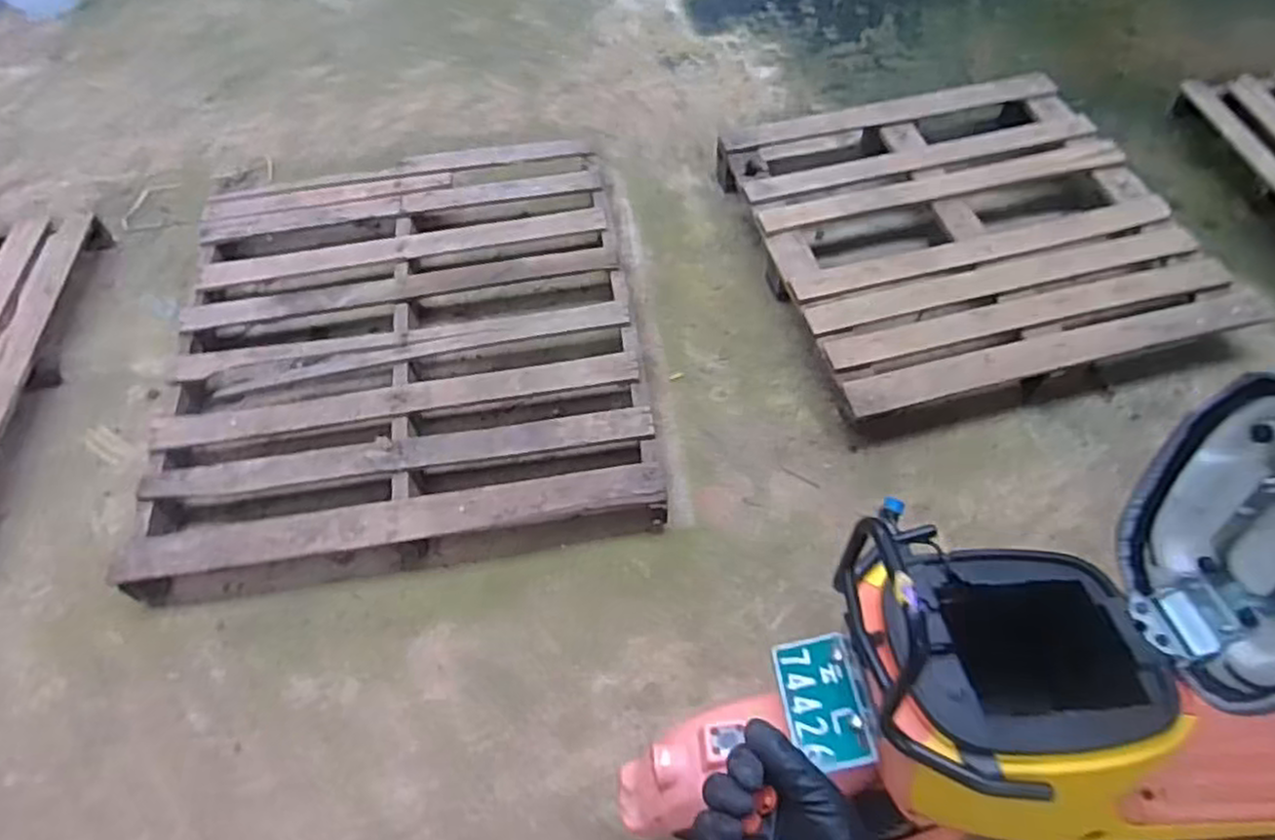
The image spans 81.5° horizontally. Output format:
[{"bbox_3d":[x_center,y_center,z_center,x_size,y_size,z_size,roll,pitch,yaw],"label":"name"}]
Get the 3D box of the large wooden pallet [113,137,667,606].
[{"bbox_3d":[-0.568,-0.213,1.796,1.073,0.139,1.159,-9,58,-4],"label":"large wooden pallet"}]

